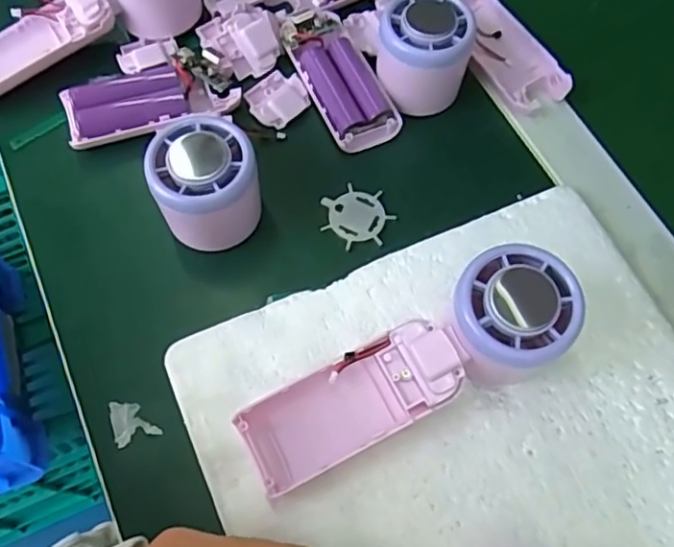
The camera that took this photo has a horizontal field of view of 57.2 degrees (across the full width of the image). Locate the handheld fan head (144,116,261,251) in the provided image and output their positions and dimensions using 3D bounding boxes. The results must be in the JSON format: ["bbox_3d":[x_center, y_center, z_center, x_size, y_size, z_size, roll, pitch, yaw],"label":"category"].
[{"bbox_3d":[-0.070,-0.046,0.338,0.055,0.060,0.053,-15,67,-7],"label":"handheld fan head"}]

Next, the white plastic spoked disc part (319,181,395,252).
[{"bbox_3d":[0.011,-0.034,0.360,0.040,0.004,0.038,0,66,0],"label":"white plastic spoked disc part"}]

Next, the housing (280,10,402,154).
[{"bbox_3d":[0.000,-0.127,0.396,0.044,0.019,0.103,-22,68,-10],"label":"housing"}]

